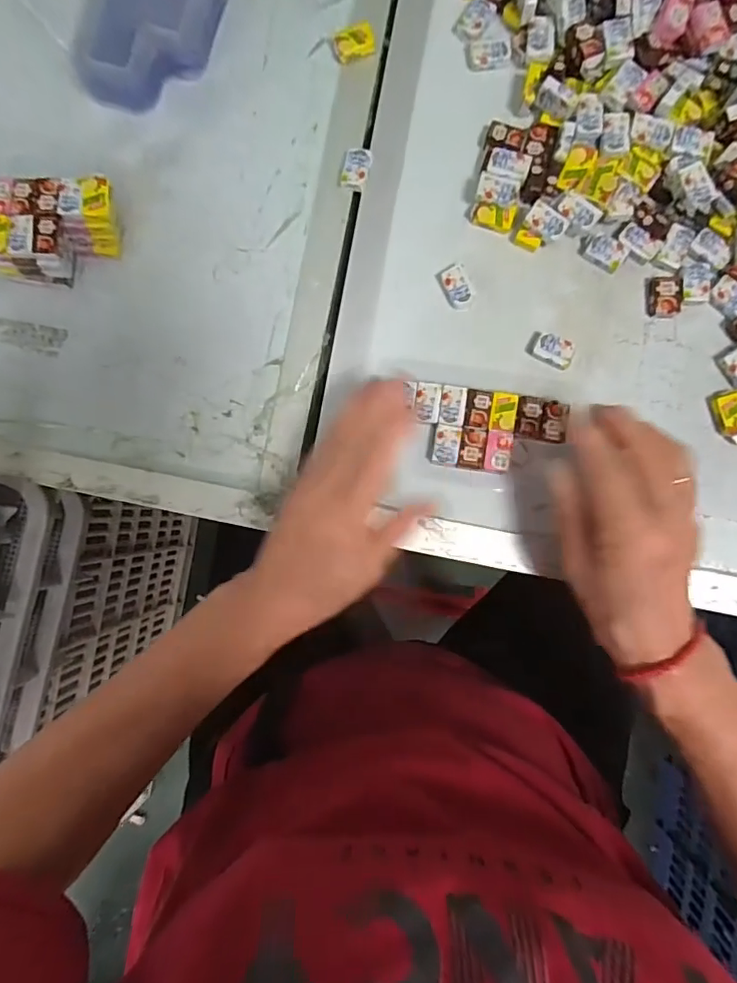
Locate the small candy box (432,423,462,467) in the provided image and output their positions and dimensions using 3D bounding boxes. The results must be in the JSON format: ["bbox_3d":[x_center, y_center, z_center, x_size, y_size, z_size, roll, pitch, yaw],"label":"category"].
[{"bbox_3d":[0.051,-0.030,0.340,0.017,0.004,0.026,7,88,5],"label":"small candy box"}]

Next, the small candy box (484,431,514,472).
[{"bbox_3d":[0.085,-0.026,0.337,0.017,0.004,0.026,9,88,5],"label":"small candy box"}]

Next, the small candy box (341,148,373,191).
[{"bbox_3d":[-0.008,-0.219,0.356,0.018,0.010,0.025,8,88,5],"label":"small candy box"}]

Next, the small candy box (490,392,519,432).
[{"bbox_3d":[0.088,-0.052,0.338,0.016,0.004,0.025,7,88,5],"label":"small candy box"}]

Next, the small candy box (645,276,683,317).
[{"bbox_3d":[0.194,-0.129,0.342,0.021,0.007,0.027,2,88,5],"label":"small candy box"}]

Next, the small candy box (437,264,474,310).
[{"bbox_3d":[0.059,-0.137,0.349,0.017,0.009,0.030,-24,86,3],"label":"small candy box"}]

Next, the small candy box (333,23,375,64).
[{"bbox_3d":[-0.010,-0.311,0.361,0.026,0.009,0.018,-21,86,3],"label":"small candy box"}]

